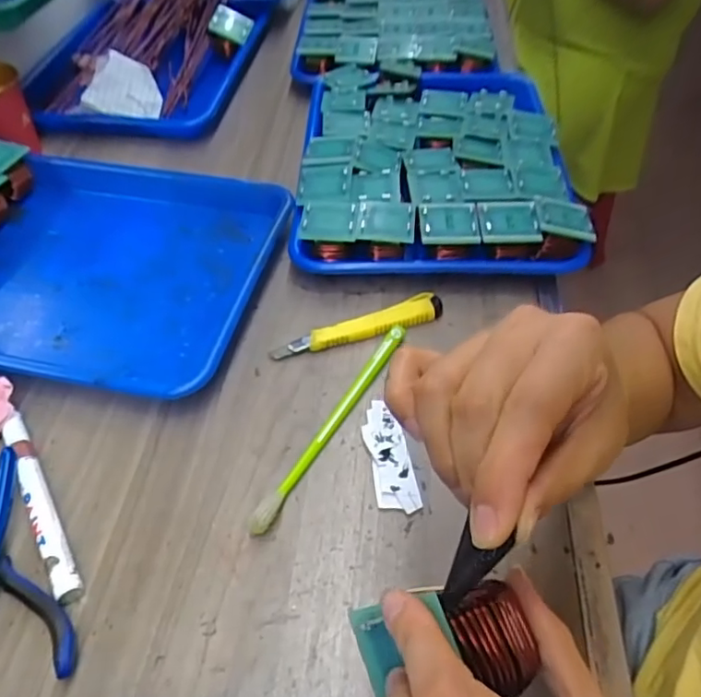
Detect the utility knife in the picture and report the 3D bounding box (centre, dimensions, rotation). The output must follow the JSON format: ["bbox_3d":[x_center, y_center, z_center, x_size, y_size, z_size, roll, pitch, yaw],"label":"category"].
[{"bbox_3d":[0.007,-0.015,0.458,0.138,0.015,0.023,-18,52,-14],"label":"utility knife"}]

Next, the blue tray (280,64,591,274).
[{"bbox_3d":[0.074,-0.186,0.567,0.239,0.048,0.325,0,50,1],"label":"blue tray"}]

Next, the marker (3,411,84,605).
[{"bbox_3d":[-0.194,0.094,0.367,0.015,0.015,0.138,-28,55,-21],"label":"marker"}]

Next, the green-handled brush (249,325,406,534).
[{"bbox_3d":[-0.010,0.048,0.401,0.013,0.014,0.184,24,54,20],"label":"green-handled brush"}]

